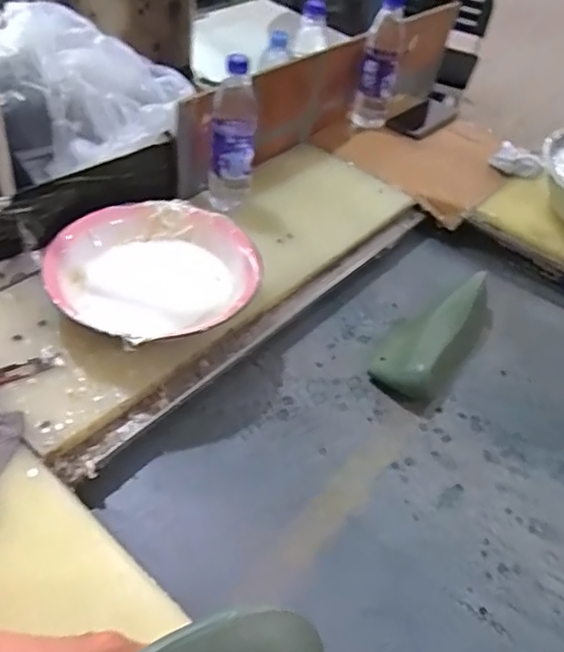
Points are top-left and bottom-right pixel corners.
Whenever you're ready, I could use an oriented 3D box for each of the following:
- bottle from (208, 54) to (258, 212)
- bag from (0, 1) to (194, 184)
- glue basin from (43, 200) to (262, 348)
[{"bbox_3d":[-0.075,-0.277,0.899,0.069,0.243,0.053,1,46,-6],"label":"bottle"},{"bbox_3d":[-0.303,-0.313,0.848,0.339,0.165,0.174,-9,47,-15],"label":"bag"},{"bbox_3d":[-0.161,-0.066,0.761,0.251,0.056,0.236,-2,46,-9],"label":"glue basin"}]

